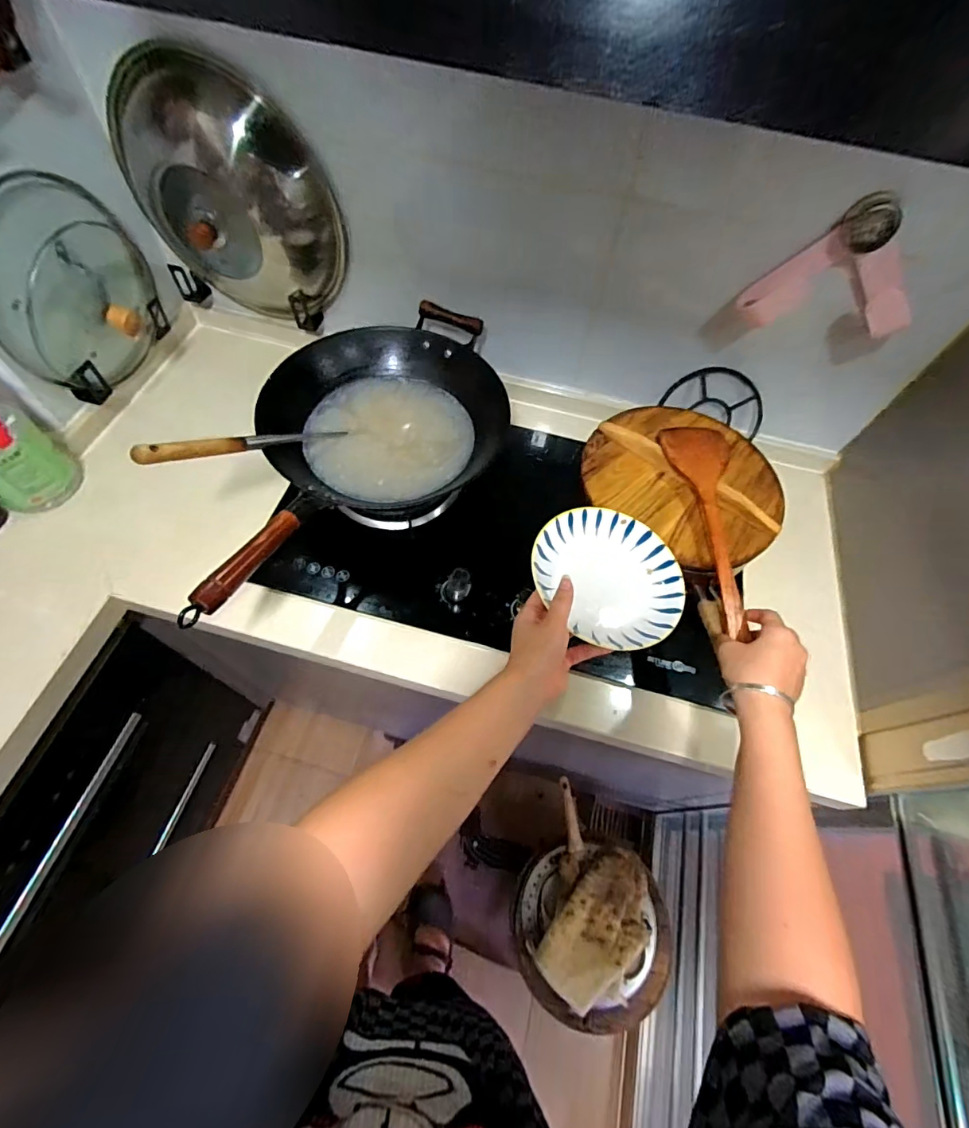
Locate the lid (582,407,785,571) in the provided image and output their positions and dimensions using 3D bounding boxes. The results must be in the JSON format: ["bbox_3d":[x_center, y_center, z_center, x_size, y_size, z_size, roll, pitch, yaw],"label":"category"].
[{"bbox_3d":[0.275,-0.121,0.668,0.264,0.038,0.254,2,62,-4],"label":"lid"}]

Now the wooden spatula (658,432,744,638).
[{"bbox_3d":[0.288,-0.063,0.616,0.092,0.025,0.302,4,63,-1],"label":"wooden spatula"}]

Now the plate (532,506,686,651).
[{"bbox_3d":[0.142,0.012,0.547,0.156,0.033,0.170,1,65,-2],"label":"plate"}]

